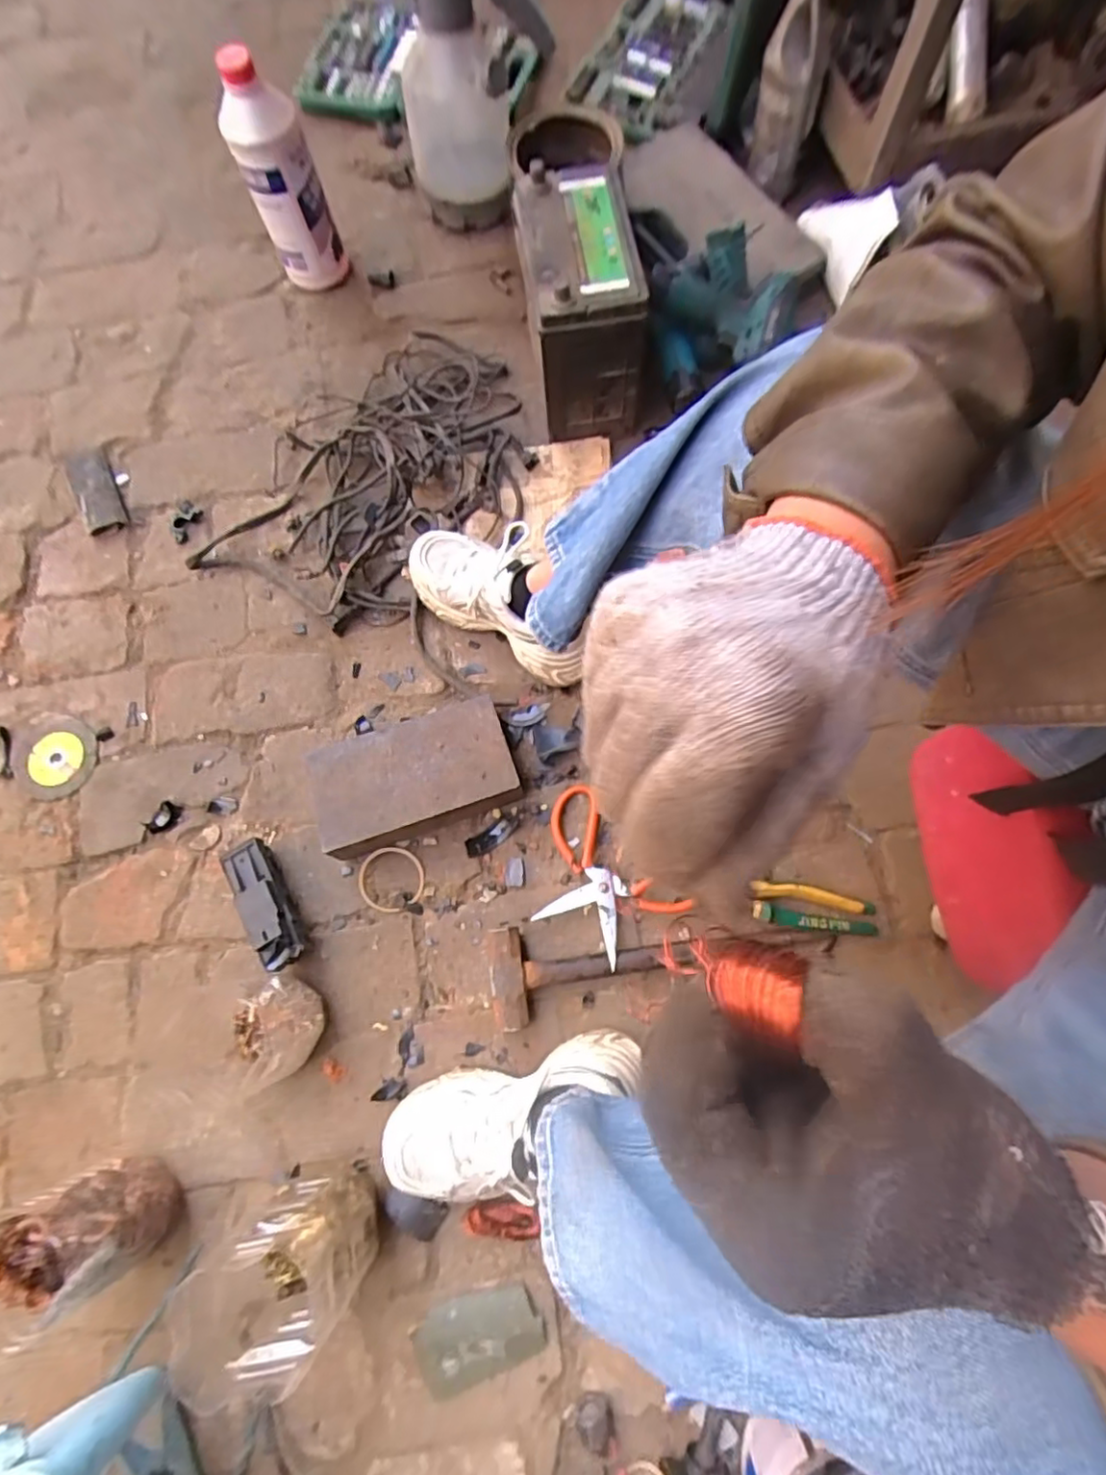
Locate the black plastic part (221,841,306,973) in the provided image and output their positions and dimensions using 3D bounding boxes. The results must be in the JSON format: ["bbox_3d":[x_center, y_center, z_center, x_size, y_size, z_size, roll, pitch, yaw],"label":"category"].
[{"bbox_3d":[-0.305,0.177,0.675,0.045,0.052,0.136,-30,76,-7],"label":"black plastic part"}]

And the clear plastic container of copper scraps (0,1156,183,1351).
[{"bbox_3d":[-0.416,0.443,0.572,0.092,0.117,0.094,0,75,1],"label":"clear plastic container of copper scraps"}]

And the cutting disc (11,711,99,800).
[{"bbox_3d":[-0.601,0.018,0.762,0.094,0.011,0.108,-28,76,-6],"label":"cutting disc"}]

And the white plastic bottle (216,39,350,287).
[{"bbox_3d":[-0.308,-0.638,0.744,0.083,0.242,0.063,-28,76,-6],"label":"white plastic bottle"}]

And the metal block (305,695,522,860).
[{"bbox_3d":[-0.151,0.044,0.703,0.211,0.060,0.124,-19,75,-4],"label":"metal block"}]

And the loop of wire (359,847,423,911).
[{"bbox_3d":[-0.179,0.157,0.702,0.072,0.010,0.070,0,81,-3],"label":"loop of wire"}]

